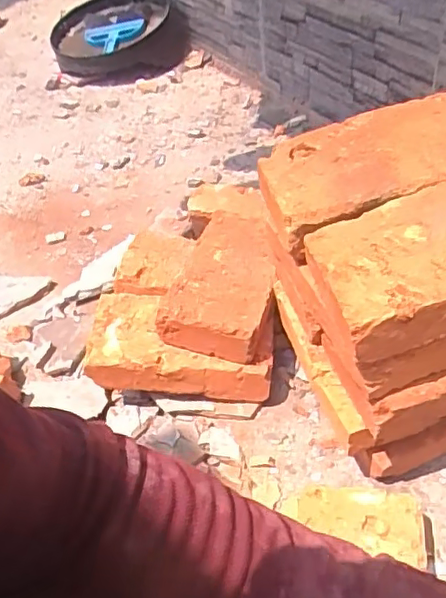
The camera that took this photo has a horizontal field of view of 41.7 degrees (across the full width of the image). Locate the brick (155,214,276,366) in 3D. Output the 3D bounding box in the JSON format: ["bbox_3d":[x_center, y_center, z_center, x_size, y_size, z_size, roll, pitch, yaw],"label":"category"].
[{"bbox_3d":[0.007,-0.020,0.652,0.108,0.060,0.187,6,47,12],"label":"brick"}]

